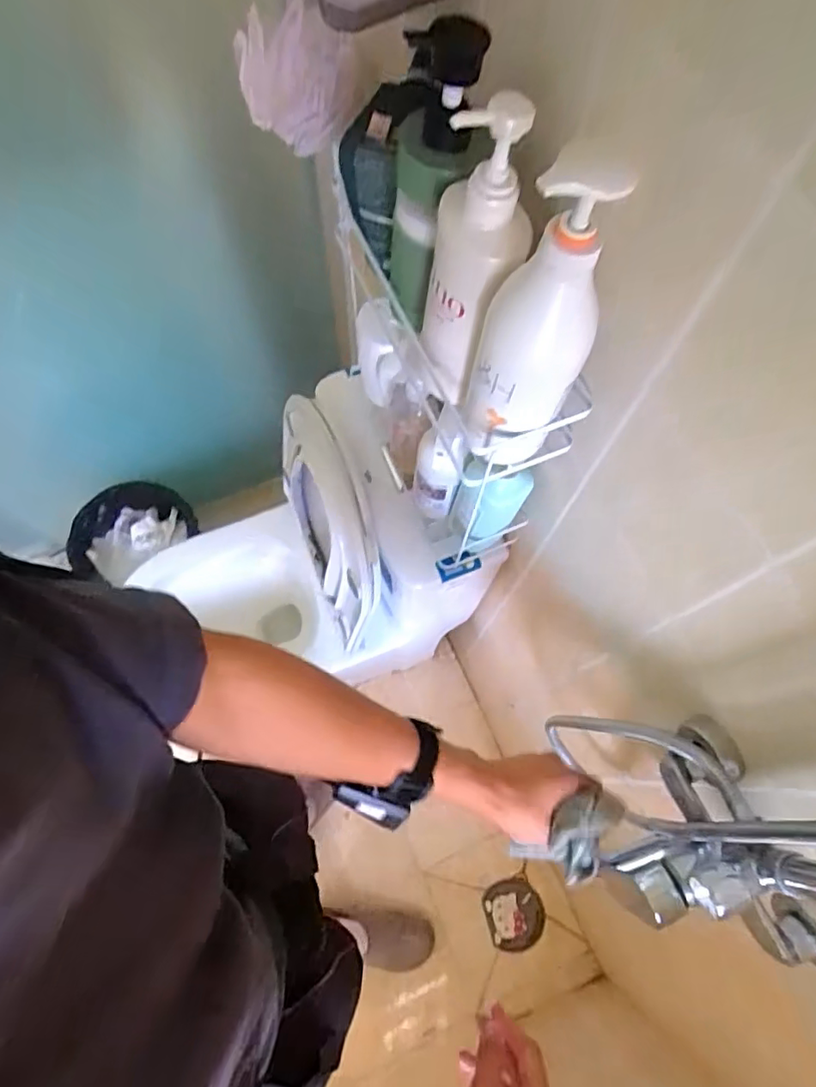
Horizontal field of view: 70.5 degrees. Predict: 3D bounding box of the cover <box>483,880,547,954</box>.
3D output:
[{"bbox_3d":[0.255,0.889,1.382,0.139,0.008,0.142,-16,64,-1],"label":"cover"}]

